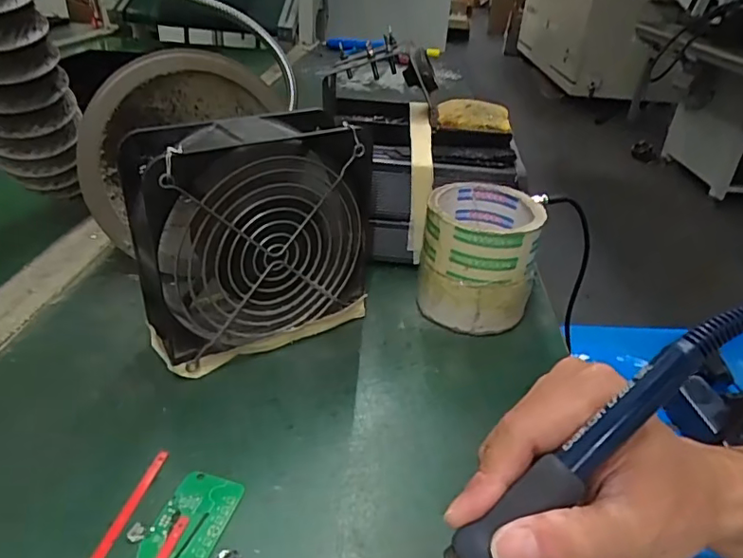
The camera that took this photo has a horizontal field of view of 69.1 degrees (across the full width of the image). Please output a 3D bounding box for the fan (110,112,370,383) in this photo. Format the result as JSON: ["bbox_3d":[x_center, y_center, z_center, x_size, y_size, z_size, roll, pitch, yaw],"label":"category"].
[{"bbox_3d":[-0.076,-0.026,0.367,0.147,0.153,0.053,-19,38,-31],"label":"fan"}]

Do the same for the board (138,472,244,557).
[{"bbox_3d":[-0.090,0.121,0.267,0.034,0.004,0.059,9,32,10],"label":"board"}]

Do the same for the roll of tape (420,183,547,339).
[{"bbox_3d":[0.085,-0.017,0.431,0.085,0.093,0.086,10,32,11],"label":"roll of tape"}]

